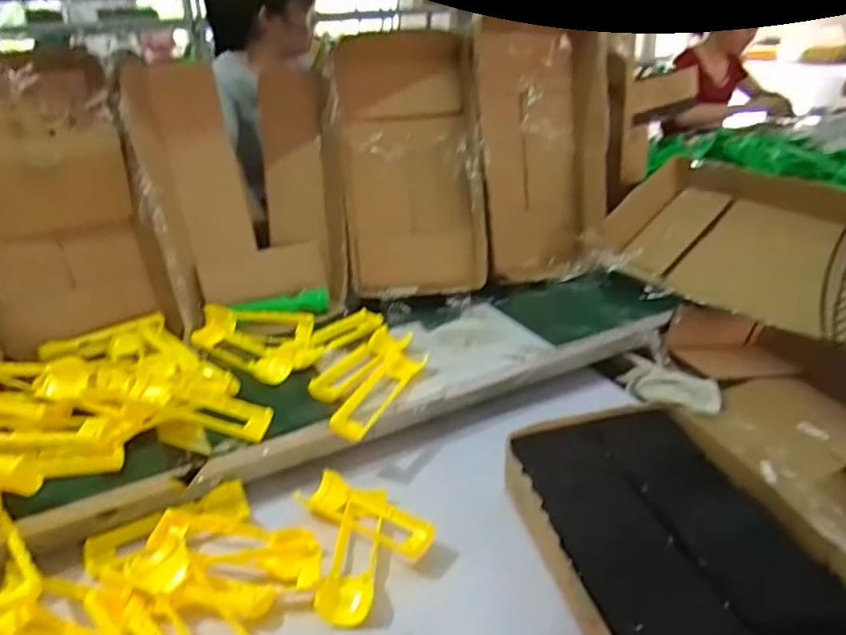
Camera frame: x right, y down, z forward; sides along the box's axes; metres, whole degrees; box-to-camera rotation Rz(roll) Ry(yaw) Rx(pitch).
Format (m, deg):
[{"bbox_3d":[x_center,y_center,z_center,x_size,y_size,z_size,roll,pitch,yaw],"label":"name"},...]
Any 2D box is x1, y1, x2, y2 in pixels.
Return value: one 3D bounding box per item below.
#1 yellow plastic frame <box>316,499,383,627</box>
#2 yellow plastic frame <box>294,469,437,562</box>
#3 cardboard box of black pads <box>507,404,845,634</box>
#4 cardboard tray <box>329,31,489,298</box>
[{"bbox_3d":[-0.068,0.237,0.615,0.049,0.024,0.142,-2,26,4],"label":"yellow plastic frame"},{"bbox_3d":[-0.057,0.208,0.659,0.163,0.023,0.052,15,32,34],"label":"yellow plastic frame"},{"bbox_3d":[0.238,0.232,0.537,0.228,0.079,0.420,-10,26,-12],"label":"cardboard box of black pads"},{"bbox_3d":[-0.022,-0.251,1.027,0.223,0.426,0.081,-6,3,0],"label":"cardboard tray"}]

